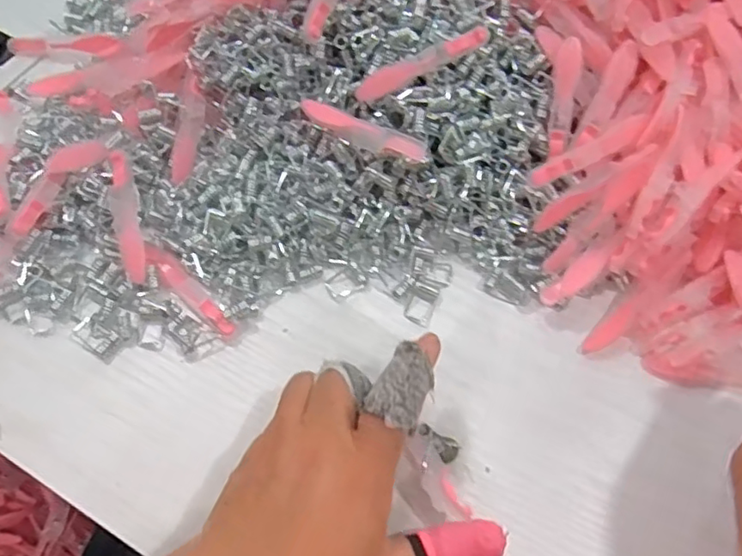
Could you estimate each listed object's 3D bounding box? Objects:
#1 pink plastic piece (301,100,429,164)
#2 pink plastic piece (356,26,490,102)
[{"bbox_3d":[-0.006,-0.083,0.351,0.077,0.011,0.017,24,66,10],"label":"pink plastic piece"},{"bbox_3d":[0.029,-0.122,0.355,0.079,0.013,0.011,-23,66,11],"label":"pink plastic piece"}]

